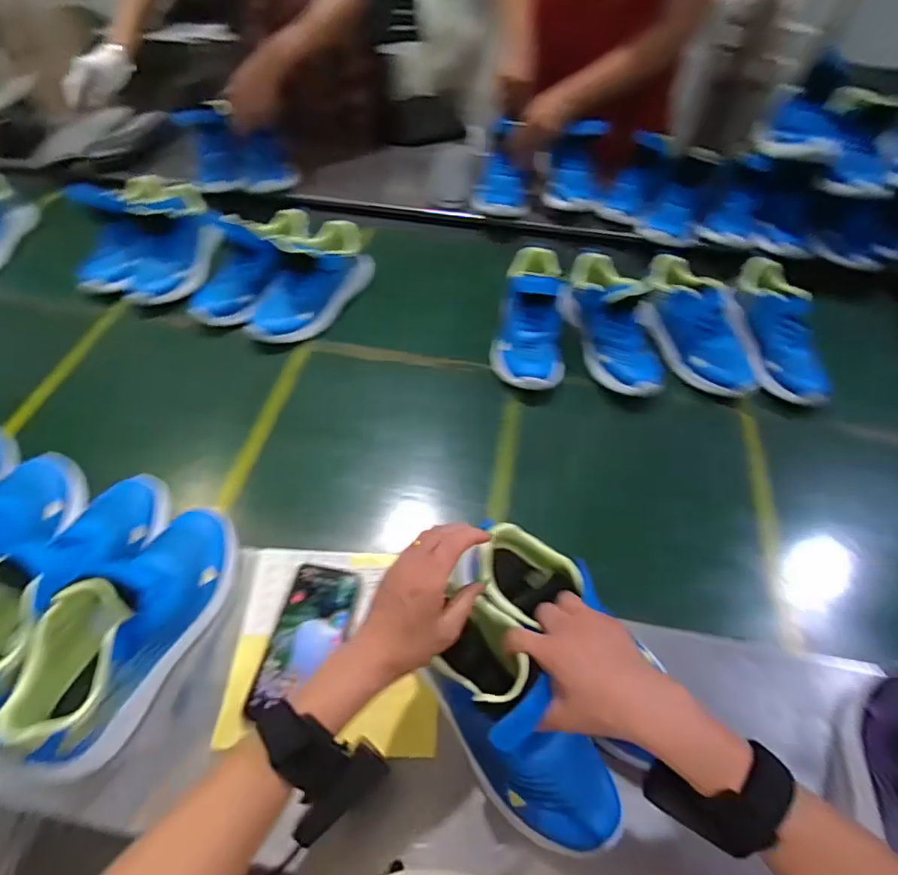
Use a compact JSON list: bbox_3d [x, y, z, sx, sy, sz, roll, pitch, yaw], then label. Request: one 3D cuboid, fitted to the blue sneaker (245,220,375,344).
[{"bbox_3d":[-0.226,-0.259,0.842,0.104,0.117,0.229,20,55,13],"label":"blue sneaker"}]

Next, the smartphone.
[{"bbox_3d":[-0.144,0.204,0.535,0.078,0.016,0.148,8,53,4],"label":"smartphone"}]

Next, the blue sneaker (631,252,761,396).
[{"bbox_3d":[0.372,-0.175,0.775,0.119,0.096,0.248,-17,70,-14],"label":"blue sneaker"}]

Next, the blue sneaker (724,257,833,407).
[{"bbox_3d":[0.486,-0.161,0.754,0.082,0.092,0.276,7,53,4],"label":"blue sneaker"}]

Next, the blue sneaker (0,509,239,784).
[{"bbox_3d":[-0.308,0.168,0.492,0.090,0.123,0.257,18,55,11],"label":"blue sneaker"}]

